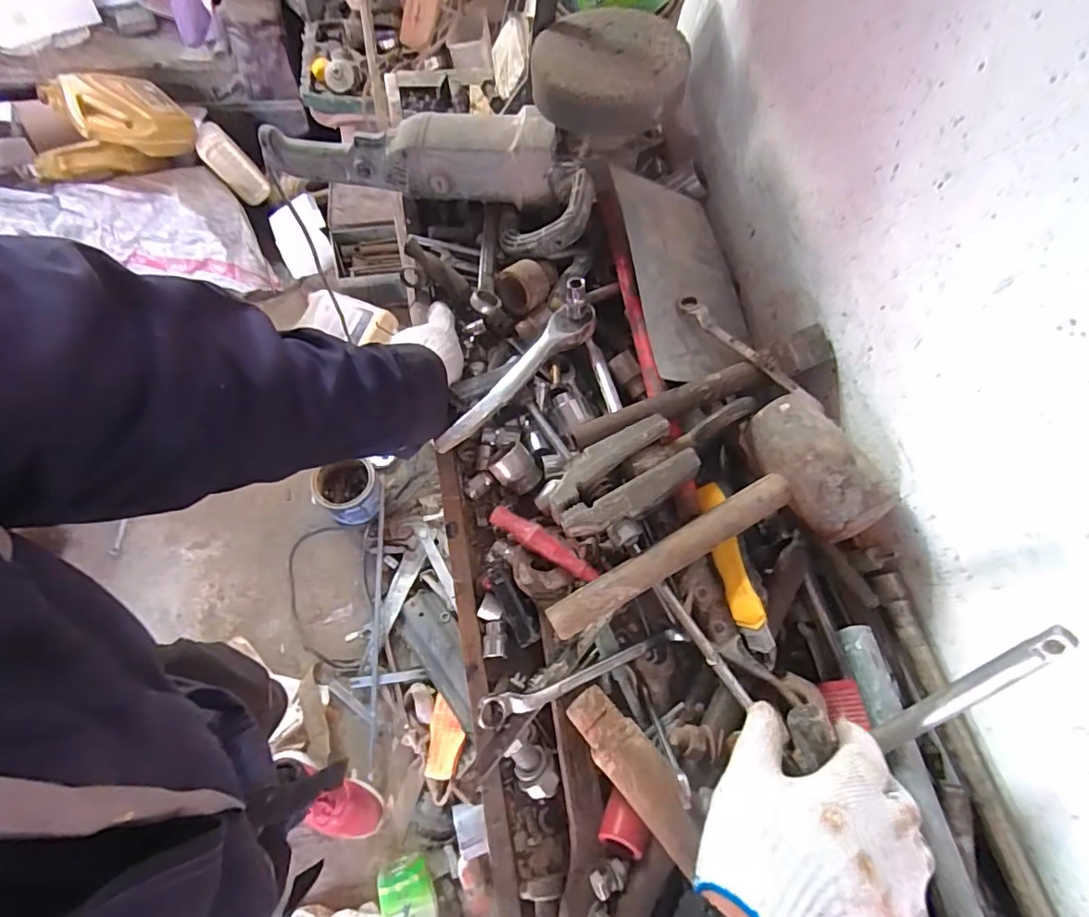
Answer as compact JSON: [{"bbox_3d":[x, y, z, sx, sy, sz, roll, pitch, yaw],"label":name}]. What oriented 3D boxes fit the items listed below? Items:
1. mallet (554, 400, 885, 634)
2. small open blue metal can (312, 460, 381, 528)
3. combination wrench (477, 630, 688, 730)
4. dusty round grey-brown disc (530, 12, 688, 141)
[{"bbox_3d":[0.135,0.073,0.429,0.267,0.095,0.116,-35,73,-15],"label":"mallet"},{"bbox_3d":[-0.516,0.080,1.410,0.151,0.160,0.166,2,67,-6],"label":"small open blue metal can"},{"bbox_3d":[0.040,0.174,0.440,0.197,0.018,0.021,-12,67,-27],"label":"combination wrench"},{"bbox_3d":[0.060,-0.368,0.506,0.138,0.057,0.130,2,67,-6],"label":"dusty round grey-brown disc"}]

